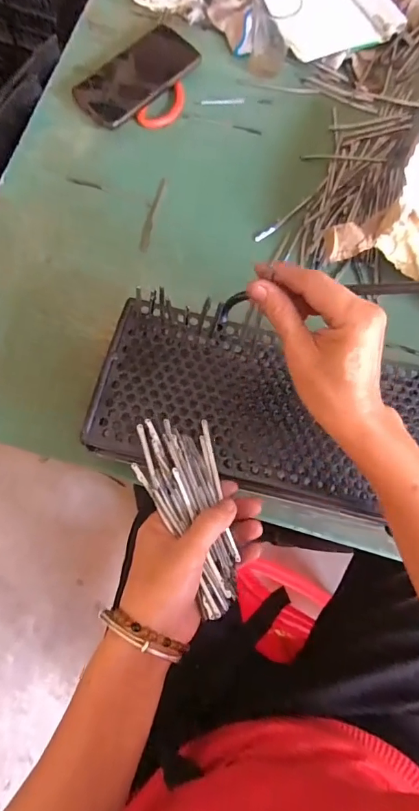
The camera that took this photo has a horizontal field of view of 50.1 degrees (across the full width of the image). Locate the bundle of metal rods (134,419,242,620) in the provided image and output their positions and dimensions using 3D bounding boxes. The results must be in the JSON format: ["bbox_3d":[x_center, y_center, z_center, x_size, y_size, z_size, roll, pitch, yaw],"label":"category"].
[{"bbox_3d":[-0.012,0.082,0.352,0.062,0.019,0.154,-19,76,-6],"label":"bundle of metal rods"}]

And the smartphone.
[{"bbox_3d":[-0.091,-0.415,0.568,0.161,0.009,0.069,-42,97,-8],"label":"smartphone"}]

